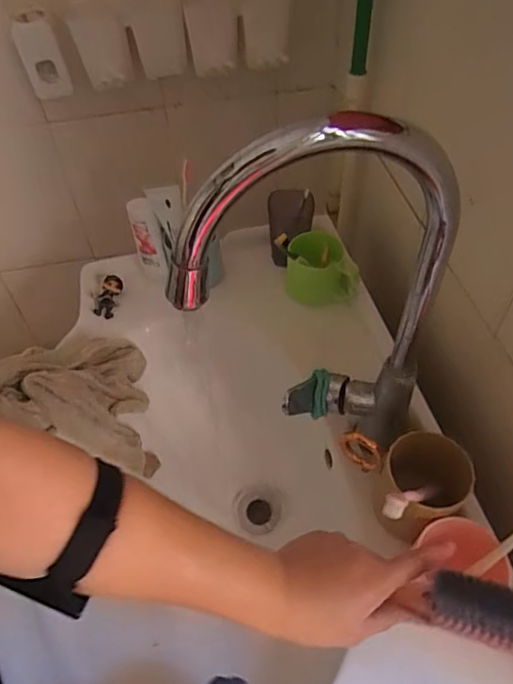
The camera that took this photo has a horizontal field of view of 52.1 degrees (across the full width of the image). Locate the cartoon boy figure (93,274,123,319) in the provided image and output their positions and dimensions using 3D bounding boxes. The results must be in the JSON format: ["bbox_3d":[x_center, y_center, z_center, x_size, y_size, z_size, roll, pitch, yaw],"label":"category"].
[{"bbox_3d":[-0.215,-0.066,0.767,0.029,0.006,0.069,17,68,-11],"label":"cartoon boy figure"}]

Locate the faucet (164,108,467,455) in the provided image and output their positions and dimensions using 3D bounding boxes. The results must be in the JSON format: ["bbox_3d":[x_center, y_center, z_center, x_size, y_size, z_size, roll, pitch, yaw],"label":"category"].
[{"bbox_3d":[0.052,-0.013,0.456,0.221,0.377,0.076,-4,50,-1],"label":"faucet"}]

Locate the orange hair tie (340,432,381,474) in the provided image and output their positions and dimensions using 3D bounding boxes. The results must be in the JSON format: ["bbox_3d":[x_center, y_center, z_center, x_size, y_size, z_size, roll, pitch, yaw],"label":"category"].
[{"bbox_3d":[0.107,0.114,0.547,0.041,0.043,0.017,8,51,9],"label":"orange hair tie"}]

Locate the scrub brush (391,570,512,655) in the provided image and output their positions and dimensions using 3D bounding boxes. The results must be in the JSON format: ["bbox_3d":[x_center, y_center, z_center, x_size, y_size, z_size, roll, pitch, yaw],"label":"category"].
[{"bbox_3d":[0.170,0.190,0.368,0.093,0.025,0.040,9,46,21],"label":"scrub brush"}]

